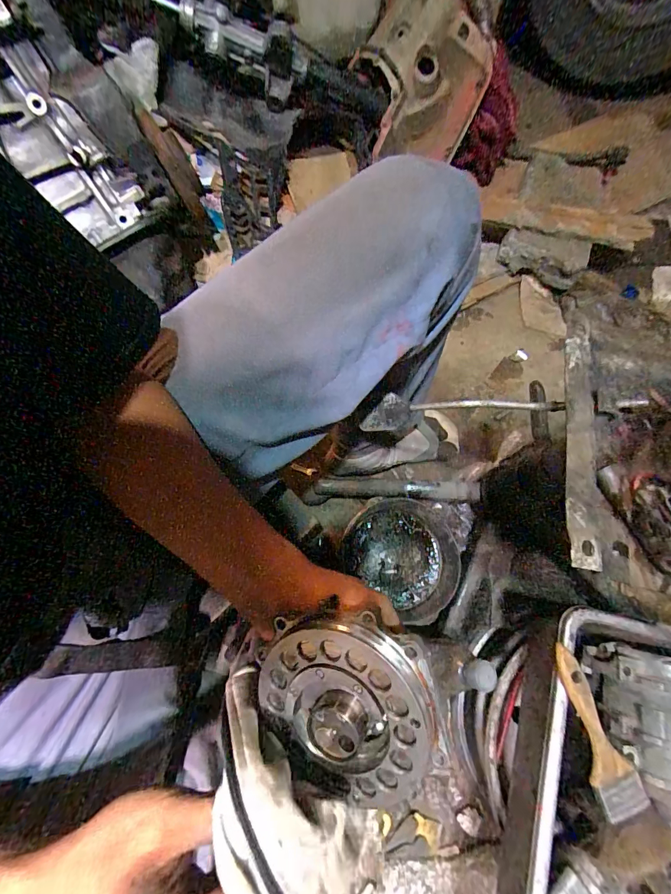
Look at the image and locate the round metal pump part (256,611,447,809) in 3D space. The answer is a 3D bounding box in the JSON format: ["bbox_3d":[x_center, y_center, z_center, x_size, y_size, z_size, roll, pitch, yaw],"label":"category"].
[{"bbox_3d":[0.008,0.165,0.255,0.114,0.050,0.114,-8,90,20],"label":"round metal pump part"}]

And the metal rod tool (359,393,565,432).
[{"bbox_3d":[0.124,-0.042,0.414,0.209,0.034,0.031,-3,72,28],"label":"metal rod tool"}]

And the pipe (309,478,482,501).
[{"bbox_3d":[0.108,0.073,0.658,0.280,0.026,0.033,3,74,1],"label":"pipe"}]

